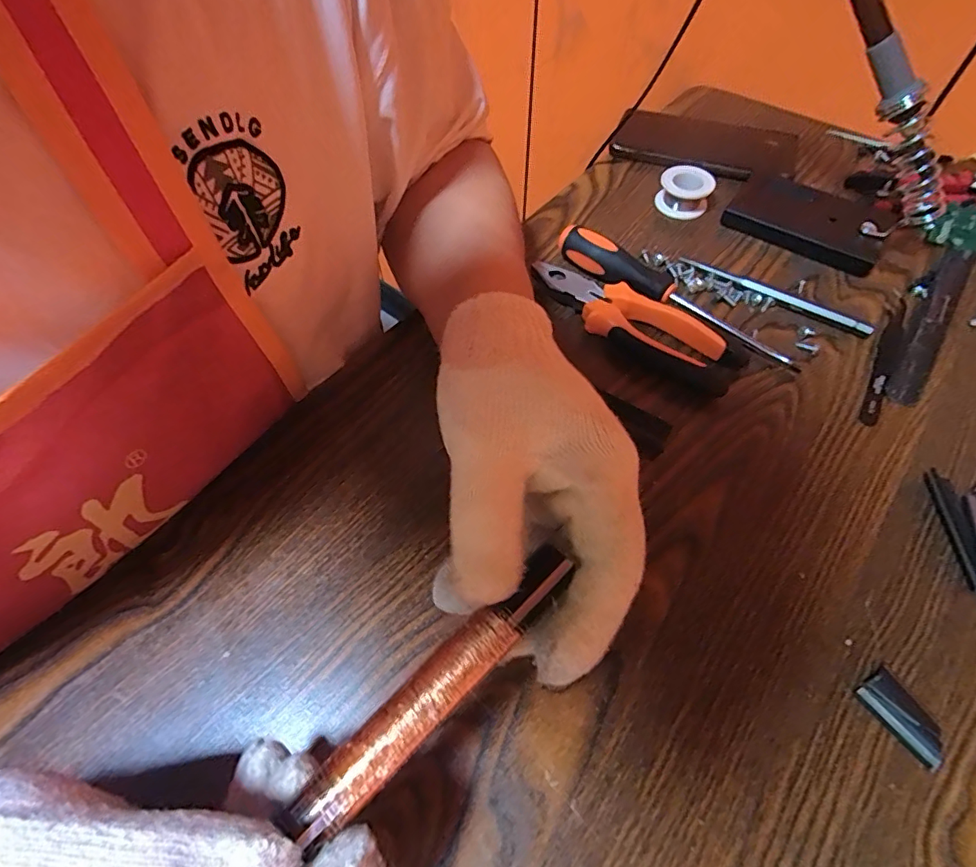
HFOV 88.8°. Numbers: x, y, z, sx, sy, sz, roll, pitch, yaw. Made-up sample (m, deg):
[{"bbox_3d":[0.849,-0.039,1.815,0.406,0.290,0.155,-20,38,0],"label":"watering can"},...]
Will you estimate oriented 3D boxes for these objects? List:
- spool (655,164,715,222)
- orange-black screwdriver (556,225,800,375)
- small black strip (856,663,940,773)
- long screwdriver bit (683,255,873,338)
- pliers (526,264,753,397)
[{"bbox_3d":[0.167,-0.205,0.427,0.043,0.030,0.039,19,61,13],"label":"spool"},{"bbox_3d":[0.128,-0.100,0.355,0.189,0.026,0.021,34,66,21],"label":"orange-black screwdriver"},{"bbox_3d":[0.187,0.126,0.222,0.019,0.008,0.037,-32,62,-16],"label":"small black strip"},{"bbox_3d":[0.206,-0.101,0.365,0.136,0.013,0.008,33,65,20],"label":"long screwdriver bit"},{"bbox_3d":[0.097,-0.078,0.347,0.155,0.019,0.042,33,65,20],"label":"pliers"}]

